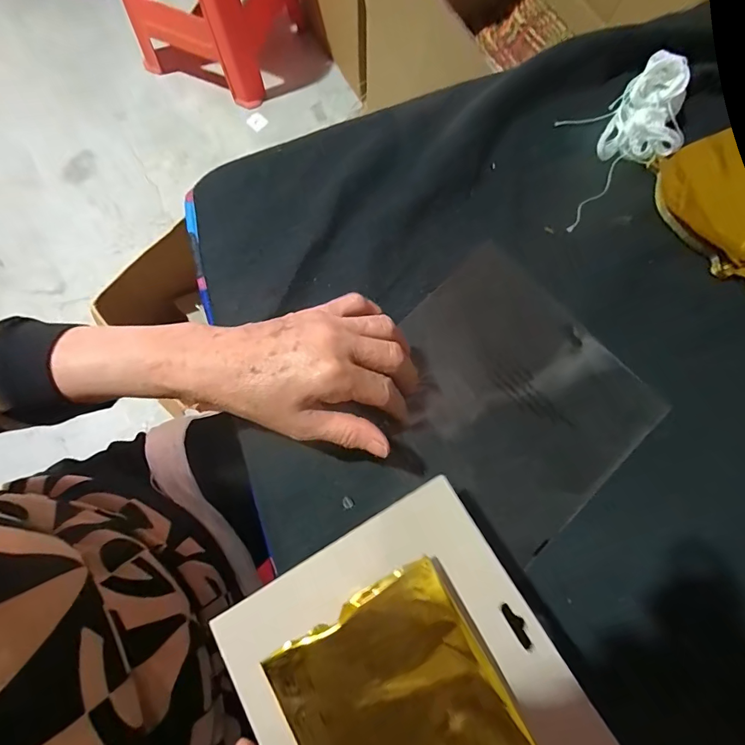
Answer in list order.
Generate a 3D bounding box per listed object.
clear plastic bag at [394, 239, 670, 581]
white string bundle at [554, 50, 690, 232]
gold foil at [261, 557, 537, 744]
[{"bbox_3d":[0.105,0.017,0.327,0.174,0.014,0.195,-43,80,-6],"label":"clear plastic bag"},{"bbox_3d":[0.210,-0.205,0.357,0.146,0.046,0.085,-33,81,-8],"label":"white string bundle"},{"bbox_3d":[0.020,0.187,0.218,0.104,0.008,0.130,-29,76,-13],"label":"gold foil"}]

